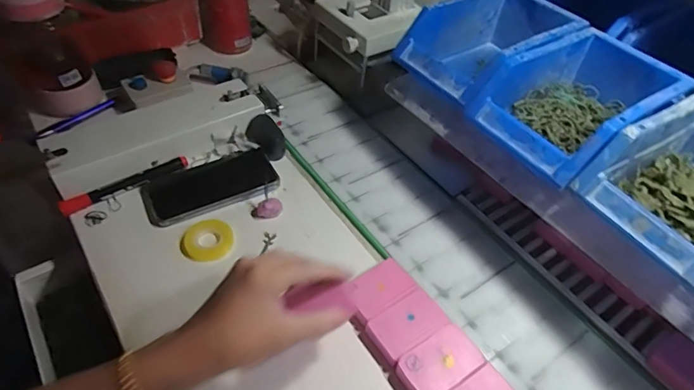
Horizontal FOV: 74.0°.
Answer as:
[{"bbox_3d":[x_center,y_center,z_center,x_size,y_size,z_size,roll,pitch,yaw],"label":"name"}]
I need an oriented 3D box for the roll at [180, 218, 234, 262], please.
[{"bbox_3d":[-0.151,0.048,0.499,0.054,0.007,0.050,1,48,-1],"label":"roll"}]

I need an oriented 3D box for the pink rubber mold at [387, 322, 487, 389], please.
[{"bbox_3d":[0.080,0.153,0.408,0.076,0.019,0.045,-25,54,-22],"label":"pink rubber mold"}]

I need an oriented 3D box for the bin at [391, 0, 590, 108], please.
[{"bbox_3d":[0.162,-0.166,0.525,0.178,0.075,0.117,-25,54,-25],"label":"bin"}]

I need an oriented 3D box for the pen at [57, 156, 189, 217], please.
[{"bbox_3d":[-0.254,-0.012,0.533,0.142,0.019,0.012,-28,55,-25],"label":"pen"}]

